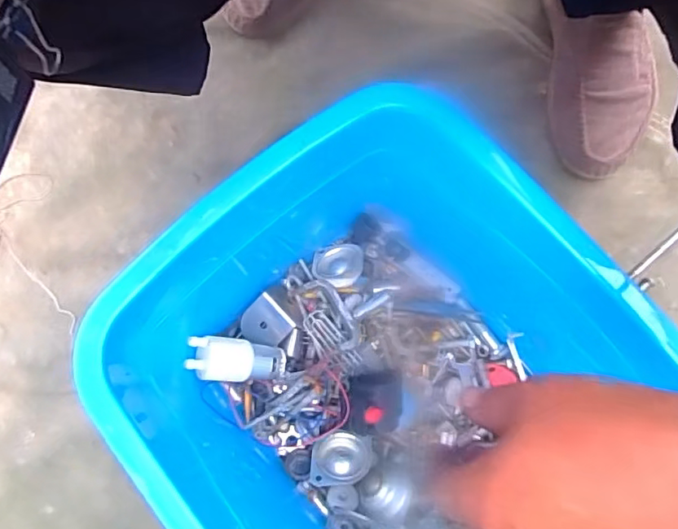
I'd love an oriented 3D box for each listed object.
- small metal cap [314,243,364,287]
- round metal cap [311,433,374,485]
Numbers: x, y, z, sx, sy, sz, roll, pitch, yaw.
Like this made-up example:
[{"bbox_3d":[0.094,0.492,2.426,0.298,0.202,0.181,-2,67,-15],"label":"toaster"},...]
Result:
[{"bbox_3d":[-0.001,0.000,0.504,0.044,0.011,0.040,3,80,1],"label":"small metal cap"},{"bbox_3d":[0.002,0.167,0.468,0.051,0.014,0.041,-1,80,0],"label":"round metal cap"}]

